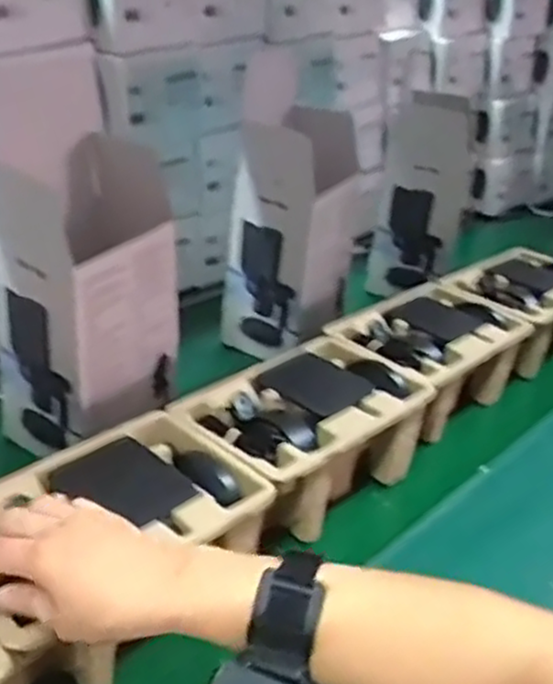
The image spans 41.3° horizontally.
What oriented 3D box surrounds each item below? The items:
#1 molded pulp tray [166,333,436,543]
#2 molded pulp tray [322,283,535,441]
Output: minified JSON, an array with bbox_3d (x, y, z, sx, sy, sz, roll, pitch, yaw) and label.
[{"bbox_3d":[0.026,0.094,0.713,0.229,0.100,0.146,-19,36,-39],"label":"molded pulp tray"},{"bbox_3d":[0.181,0.023,0.871,0.157,0.102,0.228,28,35,37],"label":"molded pulp tray"}]

